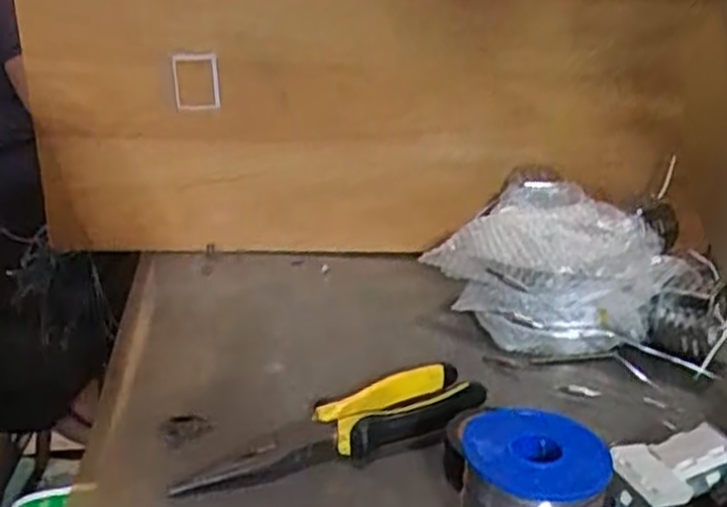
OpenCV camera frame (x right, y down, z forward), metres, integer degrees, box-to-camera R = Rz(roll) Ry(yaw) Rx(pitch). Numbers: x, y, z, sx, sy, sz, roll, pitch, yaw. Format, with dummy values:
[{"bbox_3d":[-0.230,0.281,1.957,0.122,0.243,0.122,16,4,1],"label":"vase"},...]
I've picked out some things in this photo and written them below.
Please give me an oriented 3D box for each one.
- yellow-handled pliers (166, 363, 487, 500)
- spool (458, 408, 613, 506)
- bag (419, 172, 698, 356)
[{"bbox_3d":[-0.017,0.102,0.461,0.194,0.023,0.051,-9,25,-26],"label":"yellow-handled pliers"},{"bbox_3d":[0.076,0.115,0.368,0.063,0.062,0.064,5,22,4],"label":"spool"},{"bbox_3d":[0.146,0.009,0.635,0.190,0.078,0.181,1,22,-5],"label":"bag"}]

